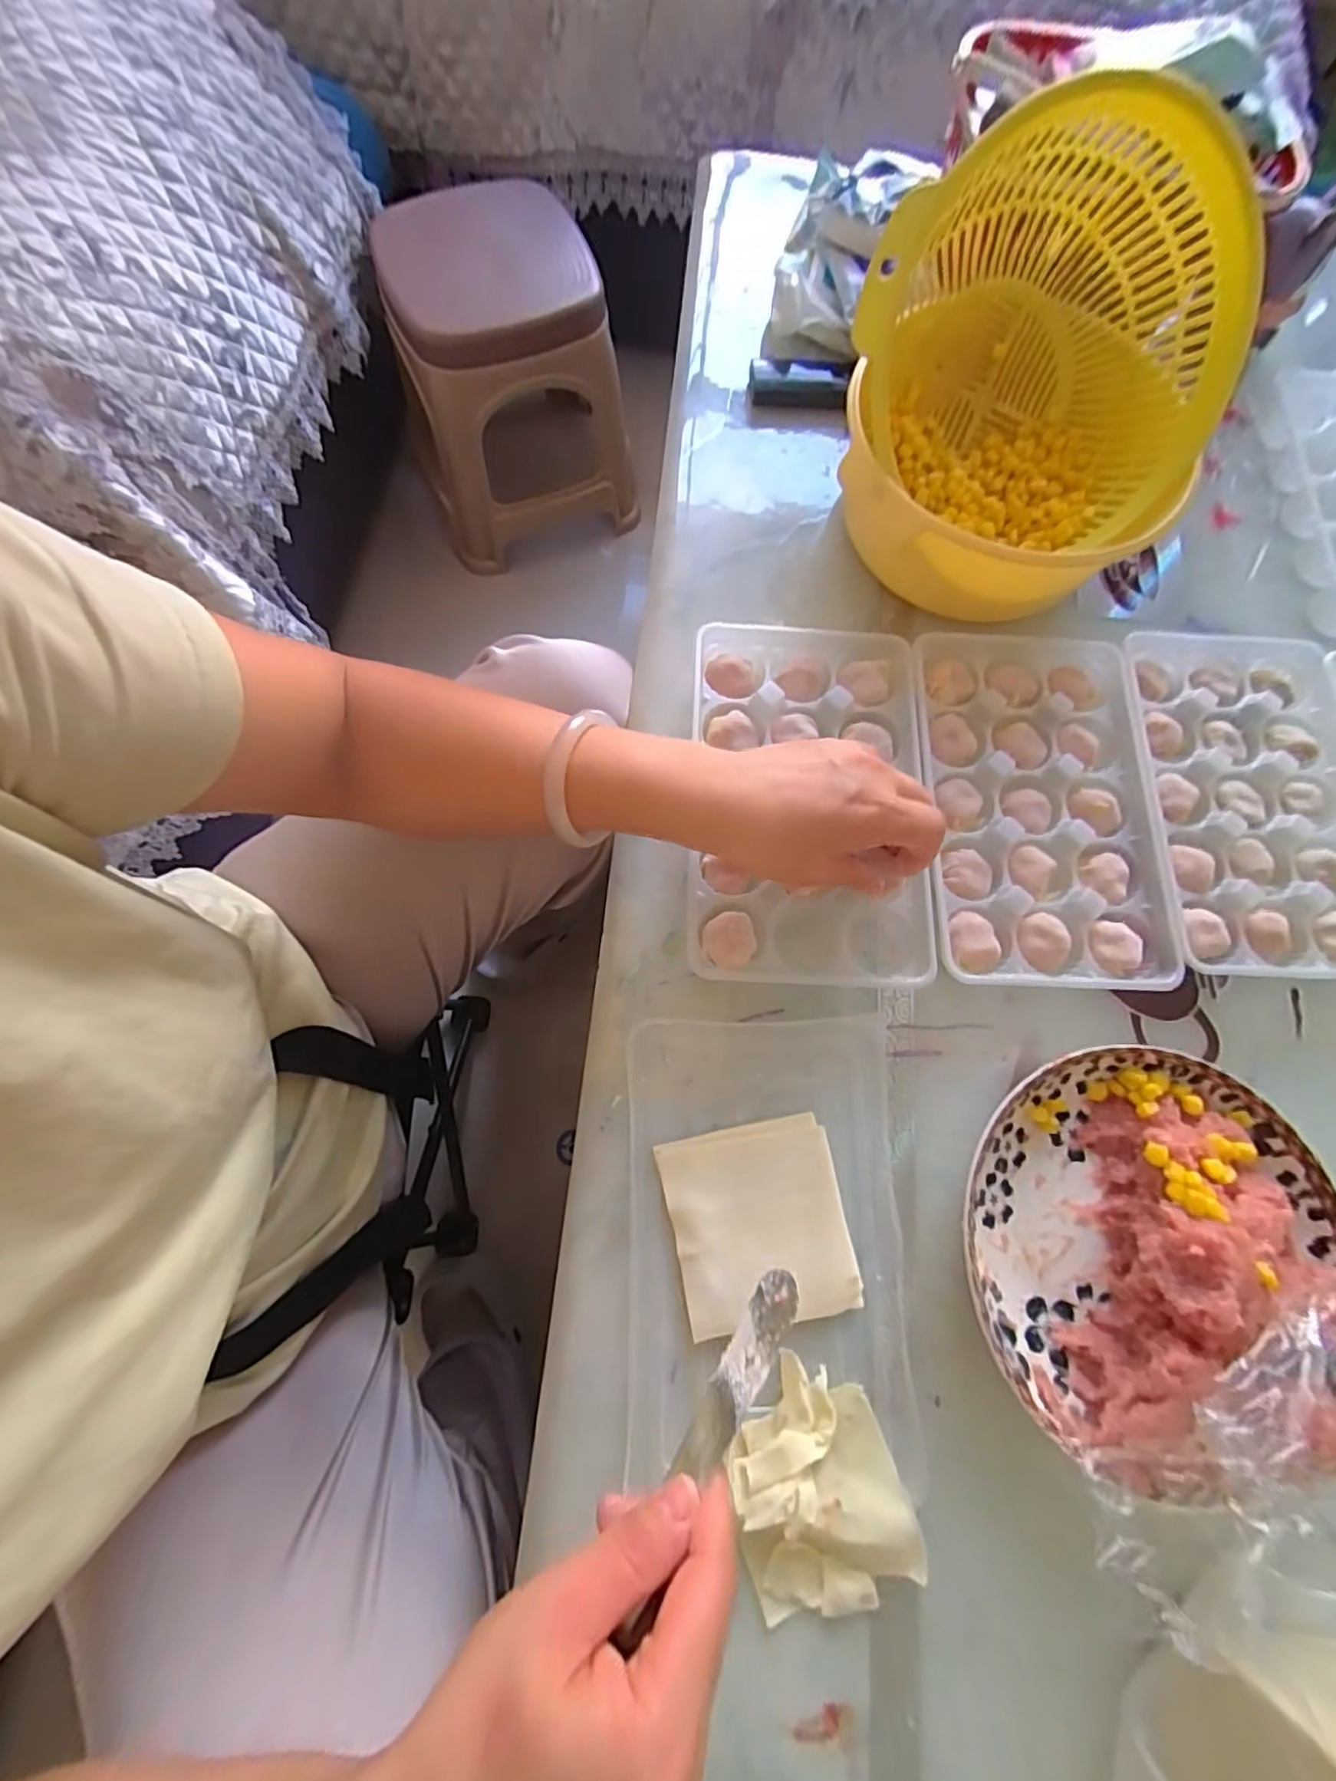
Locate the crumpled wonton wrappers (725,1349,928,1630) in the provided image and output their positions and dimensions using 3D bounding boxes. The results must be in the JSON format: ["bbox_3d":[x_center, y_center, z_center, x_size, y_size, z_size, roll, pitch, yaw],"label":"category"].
[{"bbox_3d":[0.070,0.282,0.290,0.077,0.016,0.097,-17,73,-5],"label":"crumpled wonton wrappers"}]

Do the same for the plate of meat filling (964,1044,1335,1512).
[{"bbox_3d":[0.242,0.171,0.301,0.197,0.057,0.174,-13,73,-4],"label":"plate of meat filling"}]

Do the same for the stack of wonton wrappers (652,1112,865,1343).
[{"bbox_3d":[0.047,0.172,0.316,0.089,0.009,0.092,-11,72,-3],"label":"stack of wonton wrappers"}]

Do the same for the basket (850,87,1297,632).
[{"bbox_3d":[0.216,-0.292,0.364,0.208,0.153,0.222,36,77,7],"label":"basket"}]

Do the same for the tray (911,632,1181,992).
[{"bbox_3d":[0.229,-0.055,0.375,0.139,0.022,0.225,0,72,0],"label":"tray"}]

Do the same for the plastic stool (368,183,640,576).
[{"bbox_3d":[-0.204,-0.675,0.837,0.274,0.292,0.257,-10,76,-6],"label":"plastic stool"}]

